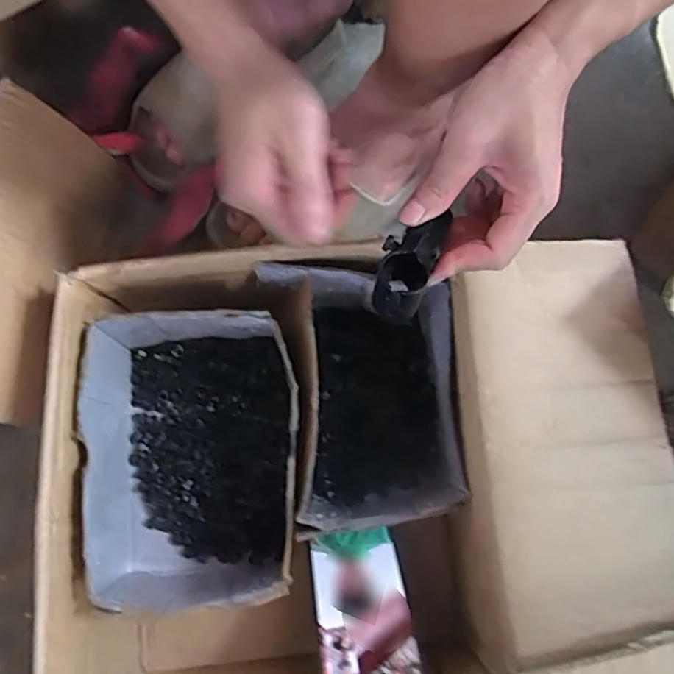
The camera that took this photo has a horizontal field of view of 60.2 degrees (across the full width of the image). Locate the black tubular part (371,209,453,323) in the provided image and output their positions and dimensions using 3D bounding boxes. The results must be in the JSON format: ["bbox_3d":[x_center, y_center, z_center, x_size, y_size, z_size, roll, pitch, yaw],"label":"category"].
[{"bbox_3d":[0.045,-0.045,0.359,0.026,0.032,0.070,31,82,6],"label":"black tubular part"}]

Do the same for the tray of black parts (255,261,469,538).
[{"bbox_3d":[0.021,0.048,0.473,0.134,0.103,0.196,-5,78,-2],"label":"tray of black parts"}]

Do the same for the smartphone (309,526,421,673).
[{"bbox_3d":[0.017,0.201,0.435,0.068,0.006,0.124,-9,39,-2],"label":"smartphone"}]

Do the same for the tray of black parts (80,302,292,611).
[{"bbox_3d":[-0.110,0.099,0.463,0.160,0.097,0.222,-5,78,-2],"label":"tray of black parts"}]

